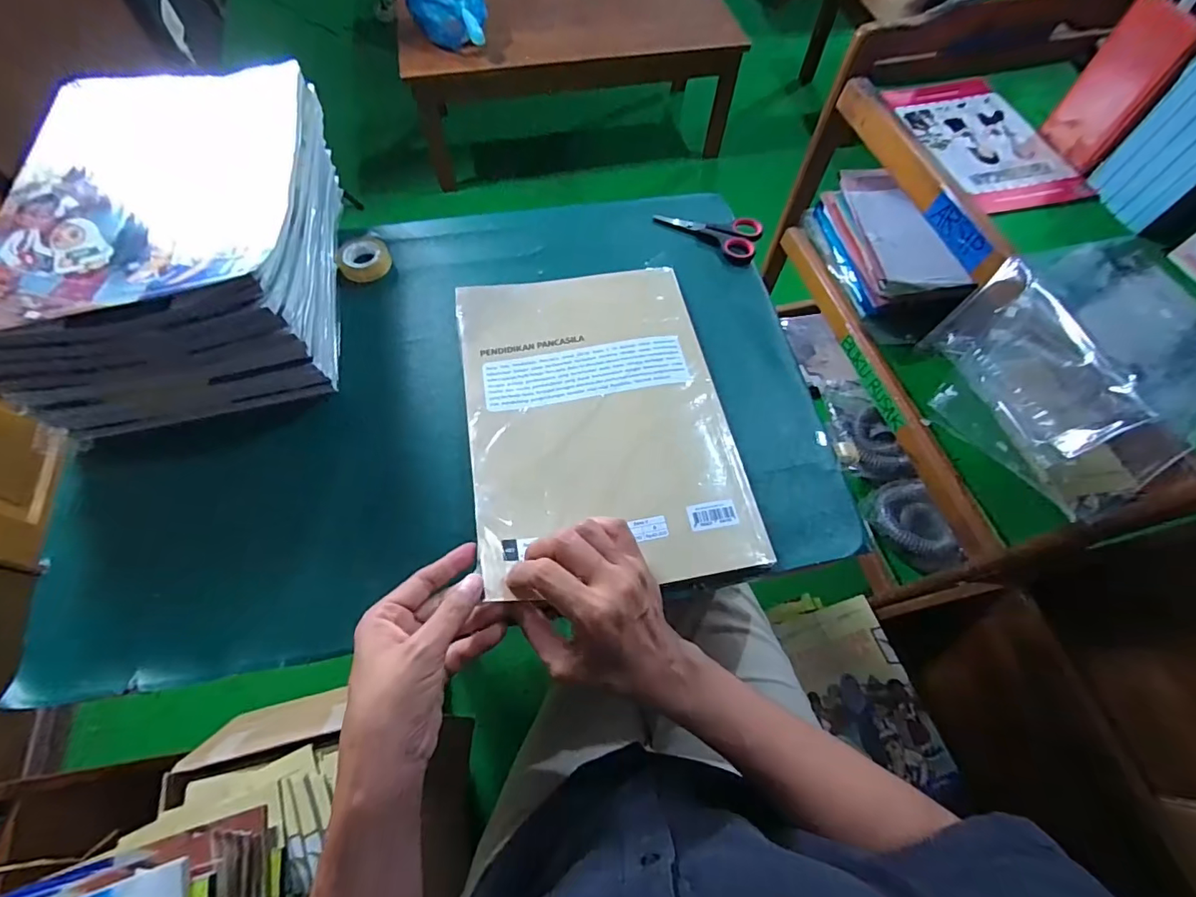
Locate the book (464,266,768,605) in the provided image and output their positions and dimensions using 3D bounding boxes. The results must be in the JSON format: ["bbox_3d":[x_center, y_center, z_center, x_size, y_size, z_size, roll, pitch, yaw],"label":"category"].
[{"bbox_3d":[0.000,-0.030,0.409,0.205,0.018,0.284,-9,64,-6],"label":"book"}]

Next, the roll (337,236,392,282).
[{"bbox_3d":[-0.230,-0.187,0.492,0.048,0.015,0.049,1,64,-1],"label":"roll"}]

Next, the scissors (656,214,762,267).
[{"bbox_3d":[0.113,-0.229,0.522,0.110,0.013,0.053,20,65,8],"label":"scissors"}]

